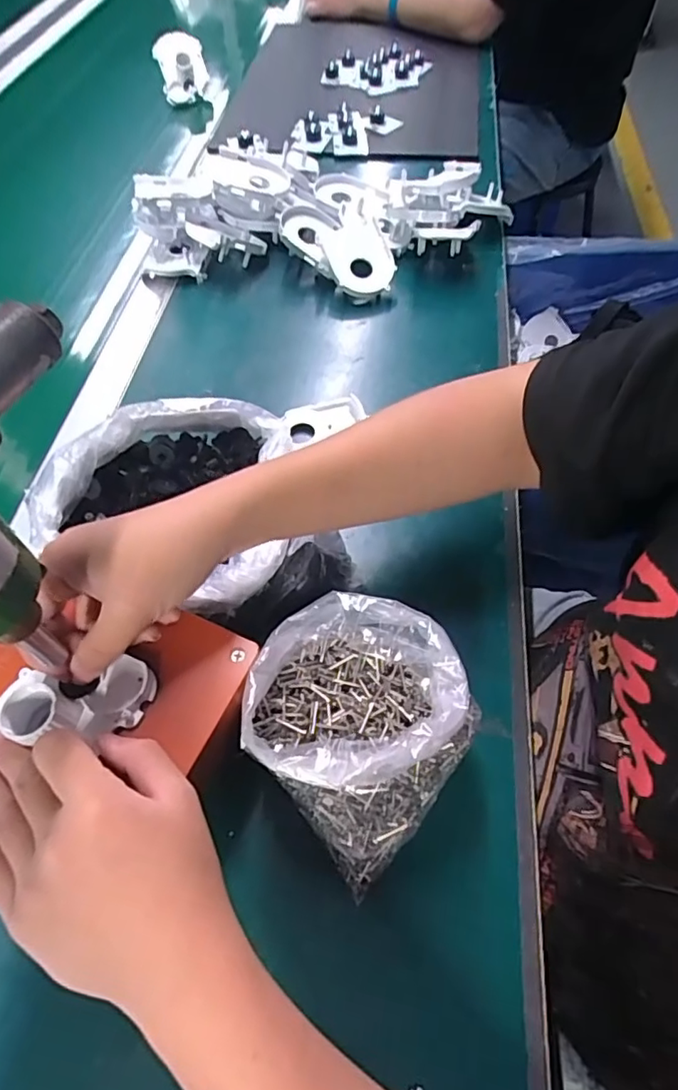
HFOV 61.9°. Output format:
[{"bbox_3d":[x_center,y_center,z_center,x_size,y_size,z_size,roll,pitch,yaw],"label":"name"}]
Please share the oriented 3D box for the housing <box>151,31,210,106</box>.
[{"bbox_3d":[-0.231,-0.703,0.834,0.069,0.069,0.047,-11,58,-6],"label":"housing"}]

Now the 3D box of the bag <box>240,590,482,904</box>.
[{"bbox_3d":[0.010,0.094,0.314,0.115,0.081,0.120,-40,65,-21],"label":"bag"}]

